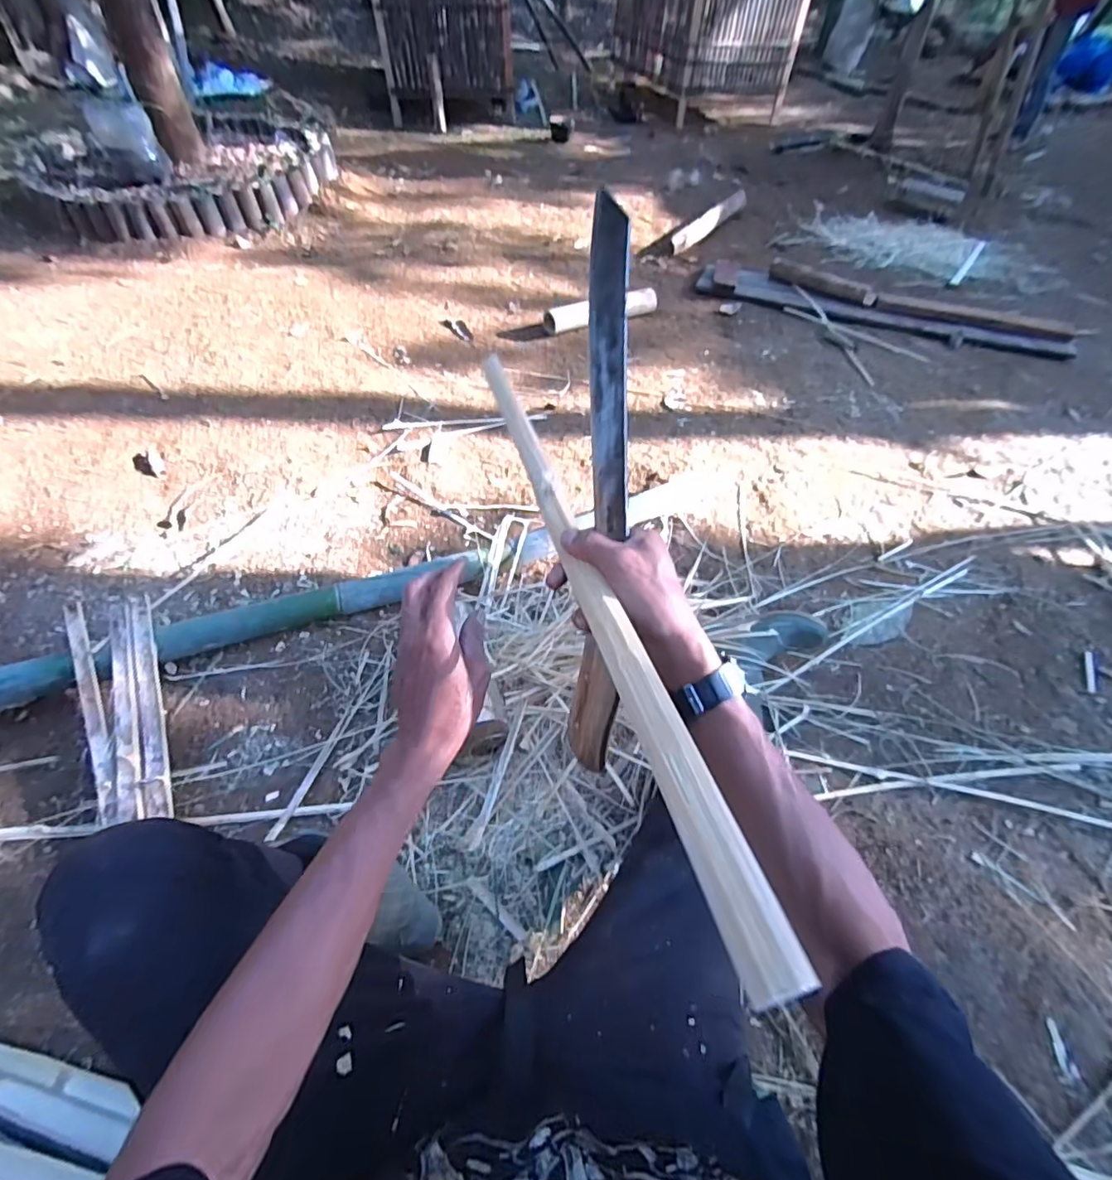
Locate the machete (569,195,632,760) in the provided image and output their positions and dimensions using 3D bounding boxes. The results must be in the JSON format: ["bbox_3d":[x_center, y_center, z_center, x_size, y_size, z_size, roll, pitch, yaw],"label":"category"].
[{"bbox_3d":[0.037,-0.087,0.416,0.032,0.029,0.436,3,87,-2],"label":"machete"}]

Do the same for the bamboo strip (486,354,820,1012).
[{"bbox_3d":[0.005,-0.059,0.438,0.025,0.015,0.654,-26,42,5],"label":"bamboo strip"}]

